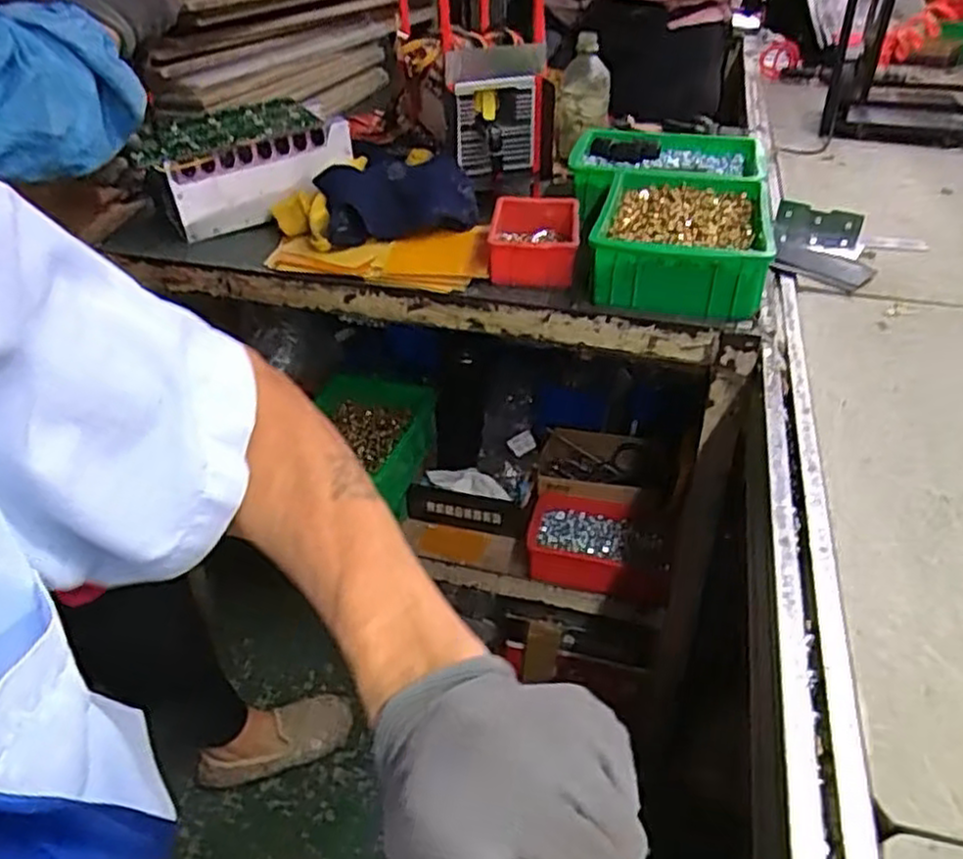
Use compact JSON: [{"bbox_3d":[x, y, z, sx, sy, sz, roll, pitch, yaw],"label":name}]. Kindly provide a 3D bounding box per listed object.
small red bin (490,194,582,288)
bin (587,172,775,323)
[{"bbox_3d":[0.059,-0.219,0.837,0.104,0.052,0.153,4,36,6],"label":"small red bin"},{"bbox_3d":[0.224,-0.209,0.820,0.176,0.083,0.251,10,37,13],"label":"bin"}]

